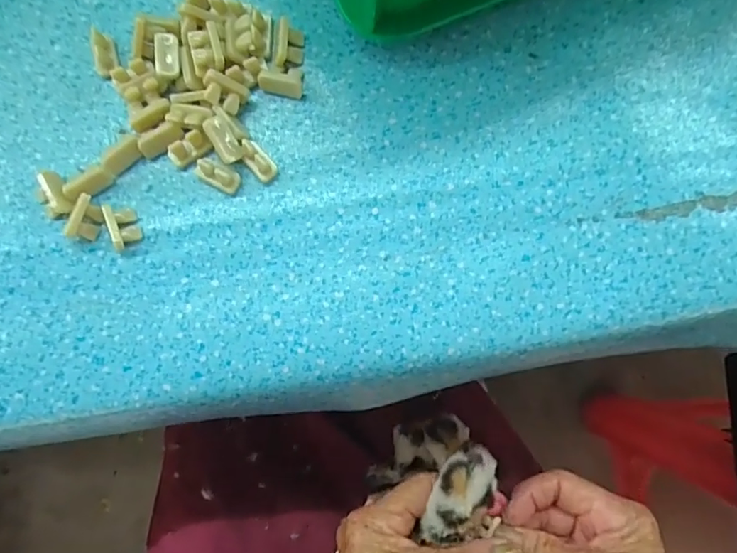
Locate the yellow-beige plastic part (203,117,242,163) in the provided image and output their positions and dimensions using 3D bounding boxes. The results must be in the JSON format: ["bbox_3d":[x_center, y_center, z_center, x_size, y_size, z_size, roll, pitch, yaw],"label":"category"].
[{"bbox_3d":[-0.056,-0.053,0.193,0.008,0.004,0.018,-30,101,-3],"label":"yellow-beige plastic part"}]

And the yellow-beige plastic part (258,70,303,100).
[{"bbox_3d":[-0.035,-0.076,0.199,0.018,0.005,0.007,13,83,2],"label":"yellow-beige plastic part"}]

